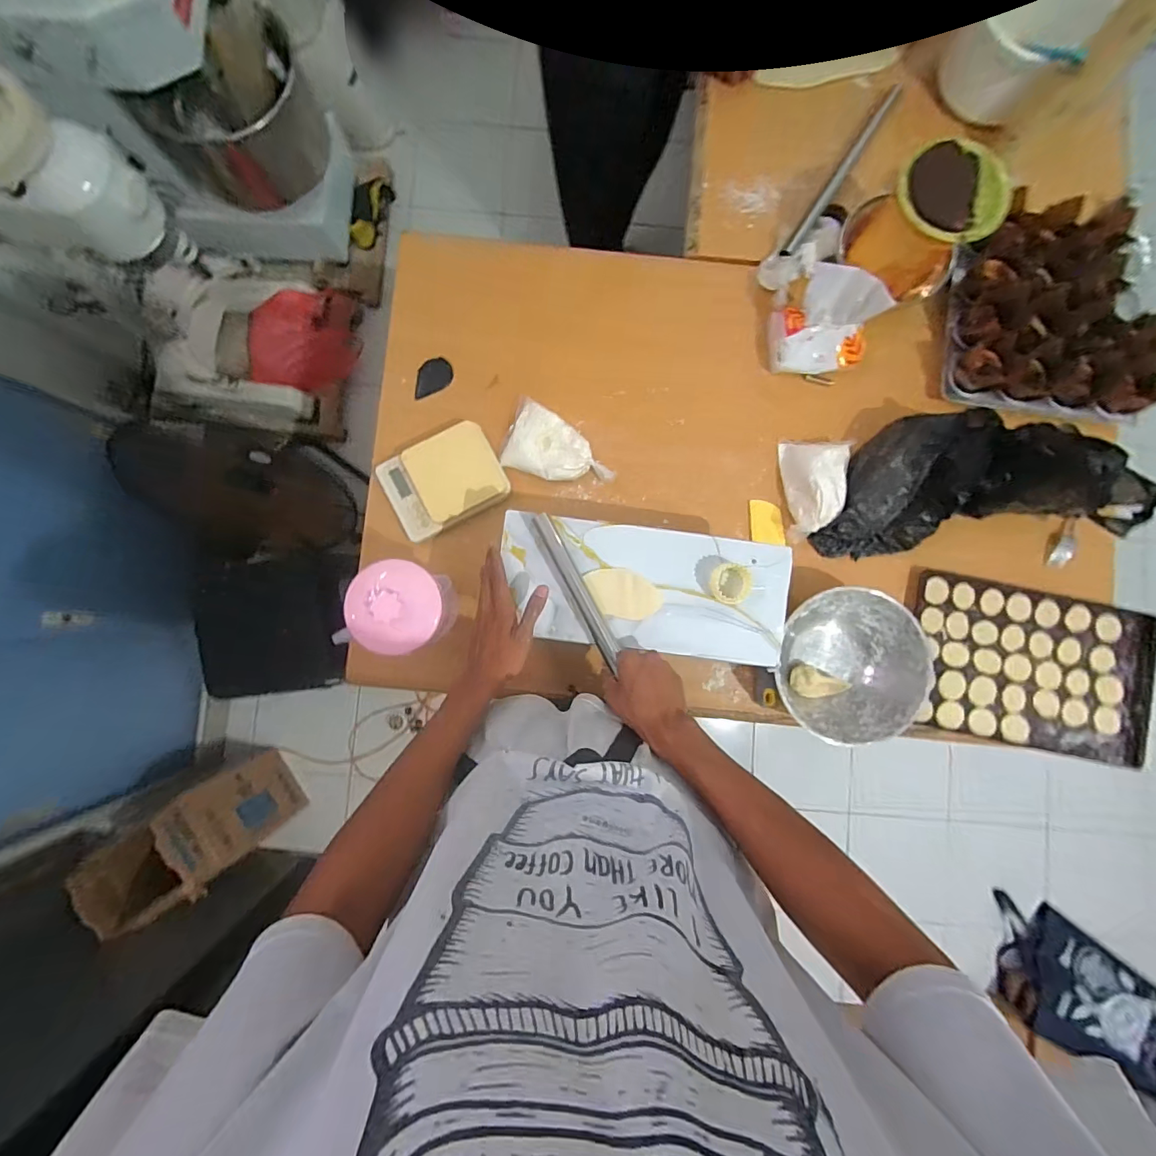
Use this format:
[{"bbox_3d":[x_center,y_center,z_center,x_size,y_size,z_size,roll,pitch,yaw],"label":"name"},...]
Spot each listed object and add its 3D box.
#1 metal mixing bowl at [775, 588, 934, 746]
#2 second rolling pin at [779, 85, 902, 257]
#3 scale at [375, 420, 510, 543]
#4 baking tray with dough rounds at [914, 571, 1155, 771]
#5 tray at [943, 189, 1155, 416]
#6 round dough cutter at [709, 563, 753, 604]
[{"bbox_3d":[0.396,0.128,0.714,0.192,0.070,0.216,16,87,1],"label":"metal mixing bowl"},{"bbox_3d":[0.427,-0.658,0.782,0.018,0.019,0.356,34,87,2],"label":"second rolling pin"},{"bbox_3d":[-0.208,-0.150,0.755,0.176,0.025,0.132,-29,87,-2],"label":"scale"},{"bbox_3d":[0.699,0.140,0.761,0.375,0.030,0.241,12,87,0],"label":"baking tray with dough rounds"},{"bbox_3d":[0.721,-0.429,0.731,0.278,0.078,0.334,8,87,0],"label":"tray"},{"bbox_3d":[0.194,0.006,0.612,0.052,0.016,0.052,0,87,0],"label":"round dough cutter"}]

